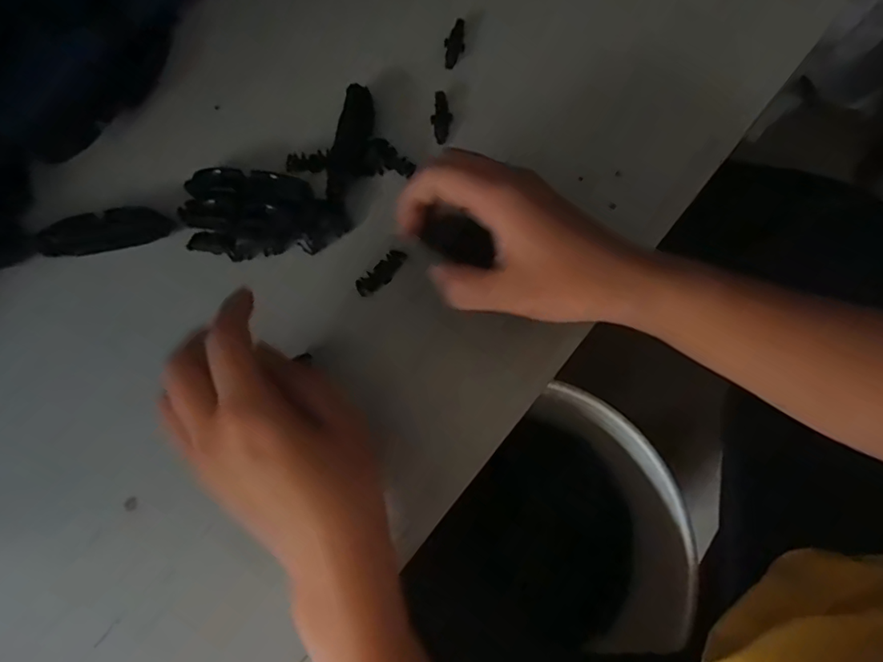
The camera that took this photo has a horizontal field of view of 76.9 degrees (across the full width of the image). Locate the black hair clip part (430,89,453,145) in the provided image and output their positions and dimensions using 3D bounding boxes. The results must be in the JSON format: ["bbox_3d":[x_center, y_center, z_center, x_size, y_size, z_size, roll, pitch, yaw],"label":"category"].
[{"bbox_3d":[0.000,-0.140,0.365,0.013,0.005,0.037,5,74,4],"label":"black hair clip part"}]

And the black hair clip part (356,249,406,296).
[{"bbox_3d":[-0.036,-0.035,0.339,0.036,0.009,0.012,-42,77,-9],"label":"black hair clip part"}]

